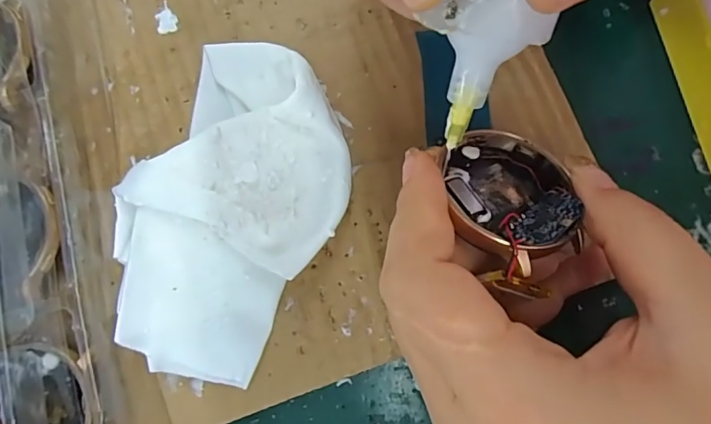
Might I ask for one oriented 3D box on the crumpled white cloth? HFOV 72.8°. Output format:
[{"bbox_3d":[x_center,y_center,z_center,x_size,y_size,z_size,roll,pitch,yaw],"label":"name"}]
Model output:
[{"bbox_3d":[-0.041,-0.004,0.163,0.066,0.018,0.111,23,81,4],"label":"crumpled white cloth"}]

